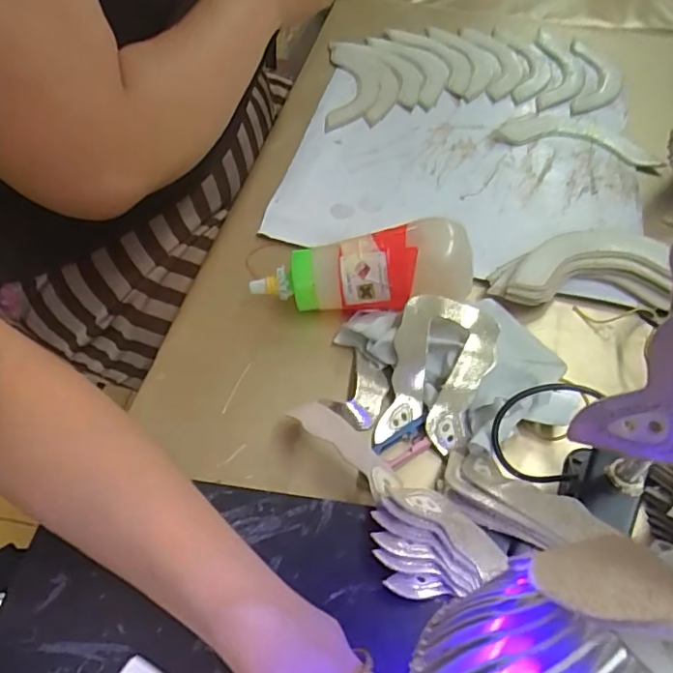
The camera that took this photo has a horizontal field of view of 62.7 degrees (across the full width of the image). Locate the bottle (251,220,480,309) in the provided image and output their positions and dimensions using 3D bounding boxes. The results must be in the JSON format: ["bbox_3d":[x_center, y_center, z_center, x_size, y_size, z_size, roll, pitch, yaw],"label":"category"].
[{"bbox_3d":[0.019,-0.042,0.398,0.160,0.060,0.052,-2,53,-3],"label":"bottle"}]

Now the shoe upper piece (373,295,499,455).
[{"bbox_3d":[0.068,0.024,0.366,0.064,0.011,0.101,12,76,15],"label":"shoe upper piece"}]

